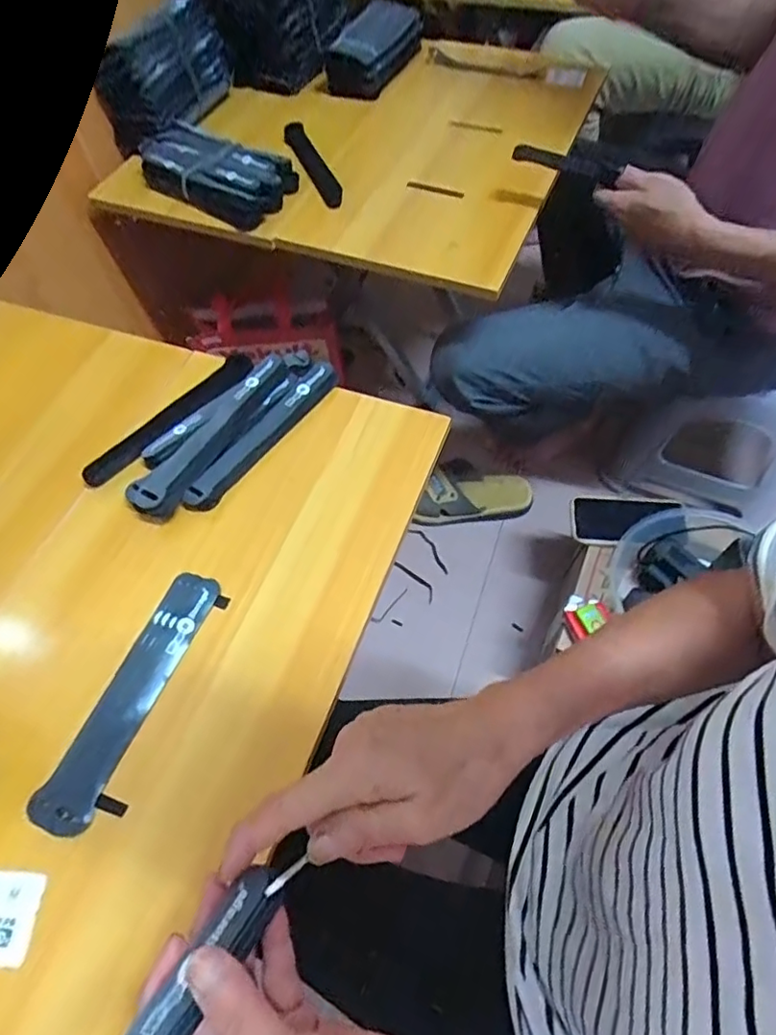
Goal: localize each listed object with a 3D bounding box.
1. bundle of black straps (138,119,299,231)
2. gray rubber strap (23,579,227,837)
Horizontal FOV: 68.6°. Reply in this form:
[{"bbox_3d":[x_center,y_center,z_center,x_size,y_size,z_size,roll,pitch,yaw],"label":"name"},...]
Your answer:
[{"bbox_3d":[-0.242,-0.472,0.766,0.231,0.034,0.108,29,65,18],"label":"bundle of black straps"},{"bbox_3d":[-0.191,0.135,0.437,0.057,0.005,0.199,18,62,13],"label":"gray rubber strap"}]

